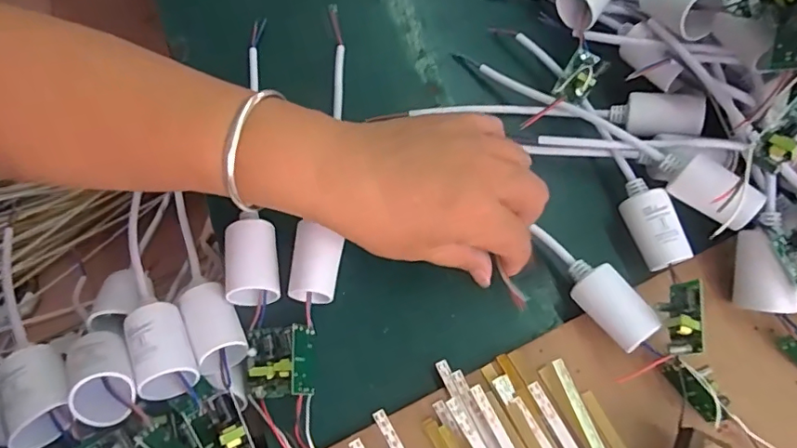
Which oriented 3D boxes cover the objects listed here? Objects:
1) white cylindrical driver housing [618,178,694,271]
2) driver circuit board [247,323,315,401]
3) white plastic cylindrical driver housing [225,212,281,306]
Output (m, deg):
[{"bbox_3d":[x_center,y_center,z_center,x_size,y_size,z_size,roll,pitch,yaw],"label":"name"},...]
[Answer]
[{"bbox_3d":[0.144,0.001,0.307,0.024,0.025,0.053,-15,68,-6],"label":"white cylindrical driver housing"},{"bbox_3d":[-0.064,0.072,0.281,0.034,0.017,0.036,-3,68,-1],"label":"driver circuit board"},{"bbox_3d":[-0.081,0.019,0.296,0.027,0.022,0.045,-4,68,-2],"label":"white plastic cylindrical driver housing"}]

